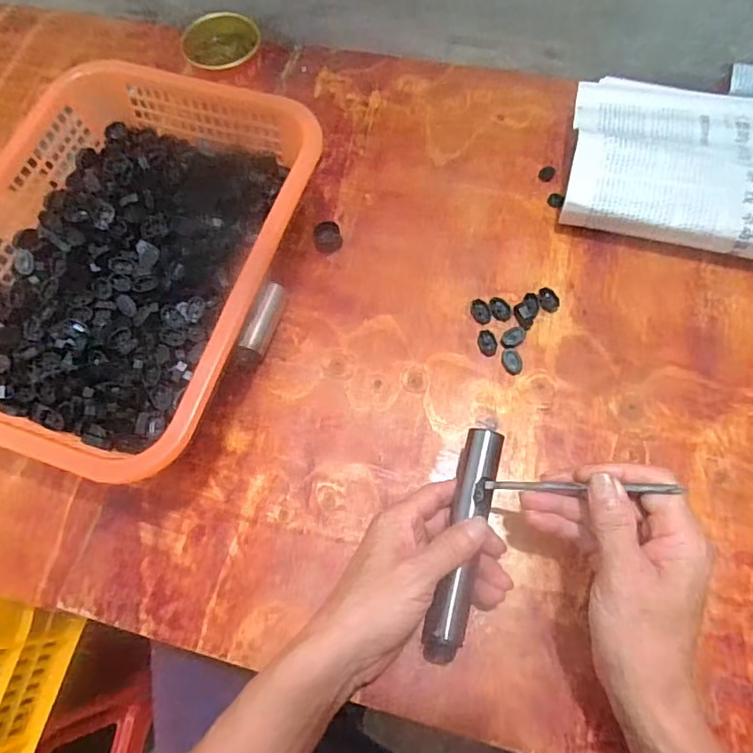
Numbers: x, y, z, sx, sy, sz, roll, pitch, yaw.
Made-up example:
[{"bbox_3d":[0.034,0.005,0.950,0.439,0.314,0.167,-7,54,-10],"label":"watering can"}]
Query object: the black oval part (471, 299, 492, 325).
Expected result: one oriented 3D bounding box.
[{"bbox_3d":[0.091,-0.056,0.477,0.015,0.005,0.023,-20,69,-6],"label":"black oval part"}]

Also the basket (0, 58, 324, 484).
[{"bbox_3d":[-0.207,-0.094,0.464,0.254,0.091,0.336,17,70,8],"label":"basket"}]

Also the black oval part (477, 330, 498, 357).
[{"bbox_3d":[0.095,-0.028,0.466,0.015,0.007,0.023,-10,68,-3],"label":"black oval part"}]

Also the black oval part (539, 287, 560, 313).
[{"bbox_3d":[0.151,-0.067,0.479,0.017,0.005,0.023,-9,68,-2],"label":"black oval part"}]

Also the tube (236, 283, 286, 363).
[{"bbox_3d":[-0.100,-0.047,0.476,0.019,0.024,0.075,14,69,7],"label":"tube"}]

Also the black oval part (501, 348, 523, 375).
[{"bbox_3d":[0.114,-0.013,0.458,0.016,0.006,0.022,-21,69,-7],"label":"black oval part"}]

